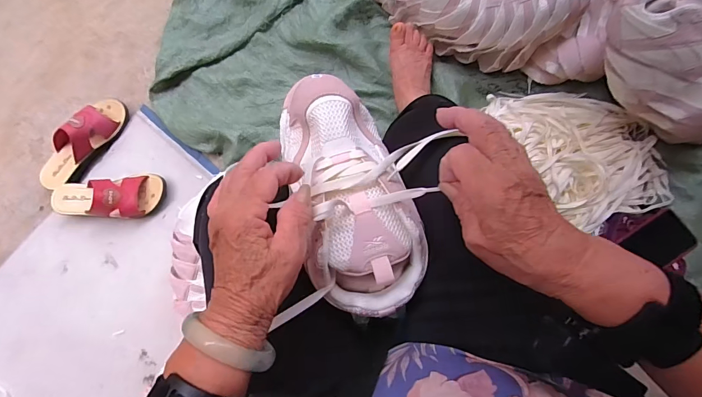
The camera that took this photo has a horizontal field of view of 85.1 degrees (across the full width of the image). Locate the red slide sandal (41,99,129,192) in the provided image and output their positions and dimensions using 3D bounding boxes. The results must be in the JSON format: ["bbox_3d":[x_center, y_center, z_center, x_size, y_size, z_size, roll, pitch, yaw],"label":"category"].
[{"bbox_3d":[-0.559,-0.115,0.791,0.076,0.076,0.224,37,88,6],"label":"red slide sandal"}]

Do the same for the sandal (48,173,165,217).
[{"bbox_3d":[-0.497,-0.004,0.773,0.229,0.083,0.087,-1,85,3],"label":"sandal"}]

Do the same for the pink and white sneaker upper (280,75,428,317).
[{"bbox_3d":[-0.002,-0.006,0.346,0.101,0.062,0.219,-18,82,1],"label":"pink and white sneaker upper"}]

